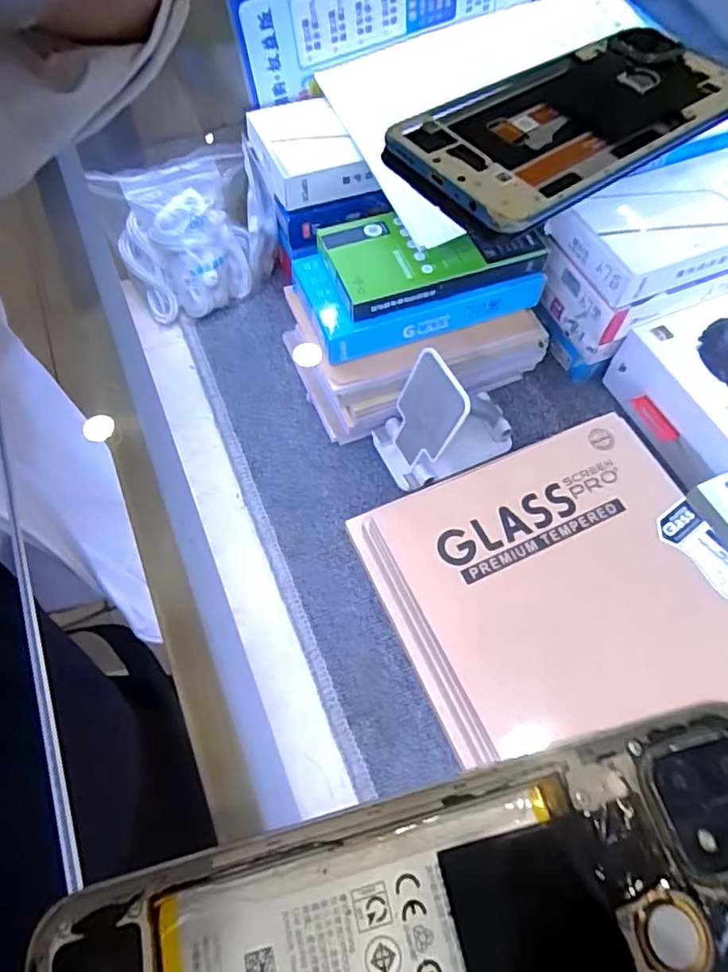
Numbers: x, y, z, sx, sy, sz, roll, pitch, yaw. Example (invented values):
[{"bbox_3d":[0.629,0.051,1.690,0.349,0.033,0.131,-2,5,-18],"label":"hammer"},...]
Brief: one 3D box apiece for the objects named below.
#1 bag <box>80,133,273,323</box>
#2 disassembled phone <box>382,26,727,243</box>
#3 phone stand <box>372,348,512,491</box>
[{"bbox_3d":[-0.151,-0.245,0.548,0.157,0.132,0.075,-18,32,1],"label":"bag"},{"bbox_3d":[0.089,-0.158,0.246,0.160,0.012,0.078,-35,68,-18],"label":"disassembled phone"},{"bbox_3d":[0.066,-0.059,0.458,0.106,0.098,0.063,-23,65,-12],"label":"phone stand"}]

